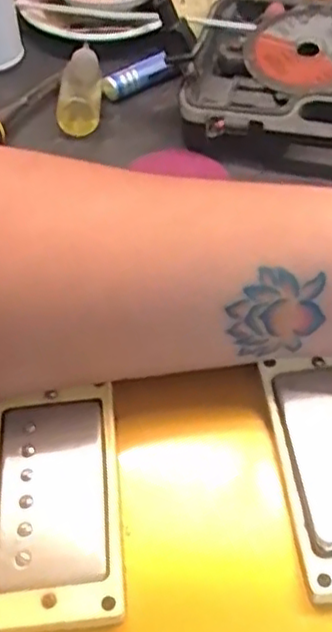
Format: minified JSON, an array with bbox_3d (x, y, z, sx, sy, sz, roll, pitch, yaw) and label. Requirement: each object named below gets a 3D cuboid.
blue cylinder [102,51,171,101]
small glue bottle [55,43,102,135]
[{"bbox_3d":[-0.022,-0.175,0.492,0.055,0.018,0.012,-29,55,-20],"label":"blue cylinder"},{"bbox_3d":[-0.060,-0.159,0.478,0.026,0.028,0.092,-3,50,0],"label":"small glue bottle"}]

